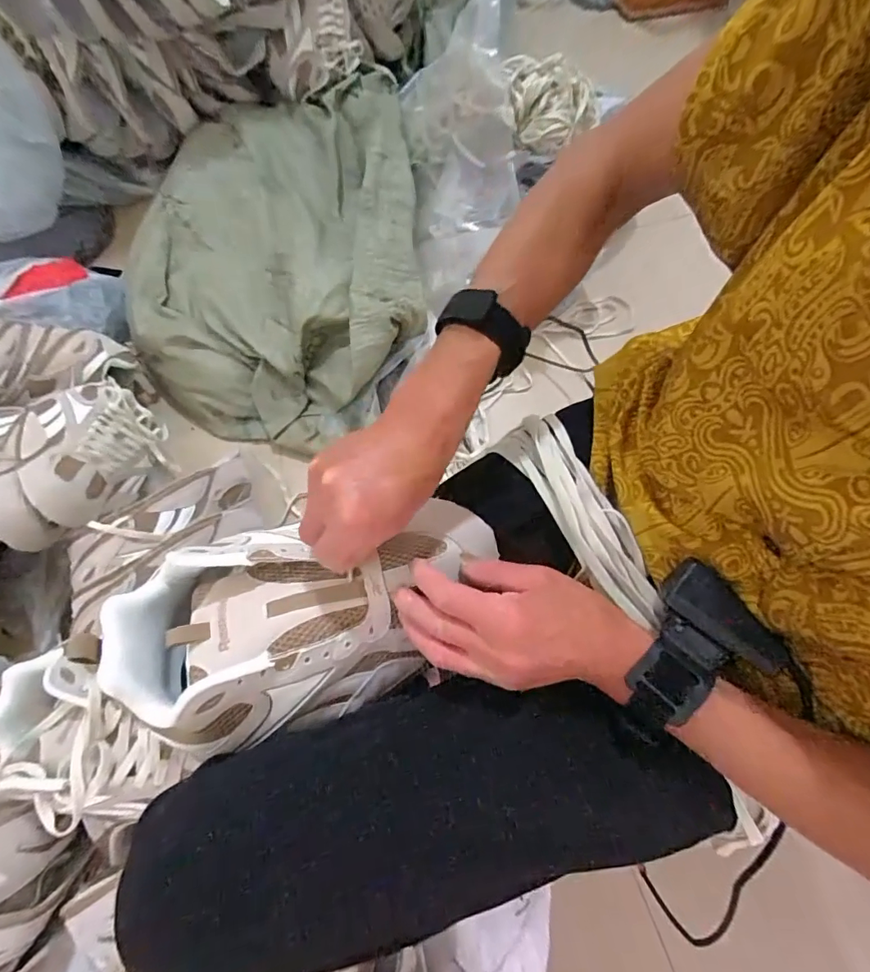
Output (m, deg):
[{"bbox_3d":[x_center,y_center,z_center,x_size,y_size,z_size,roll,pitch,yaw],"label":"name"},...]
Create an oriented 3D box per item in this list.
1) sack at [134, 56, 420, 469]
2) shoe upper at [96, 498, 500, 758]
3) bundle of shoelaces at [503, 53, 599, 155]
[{"bbox_3d":[-0.256,-0.386,0.832,0.450,0.149,0.655,-4,68,-3],"label":"sack"},{"bbox_3d":[-0.079,0.076,0.314,0.240,0.065,0.122,-14,69,-8],"label":"shoe upper"},{"bbox_3d":[0.185,-0.621,0.806,0.152,0.066,0.152,11,67,3],"label":"bundle of shoelaces"}]

